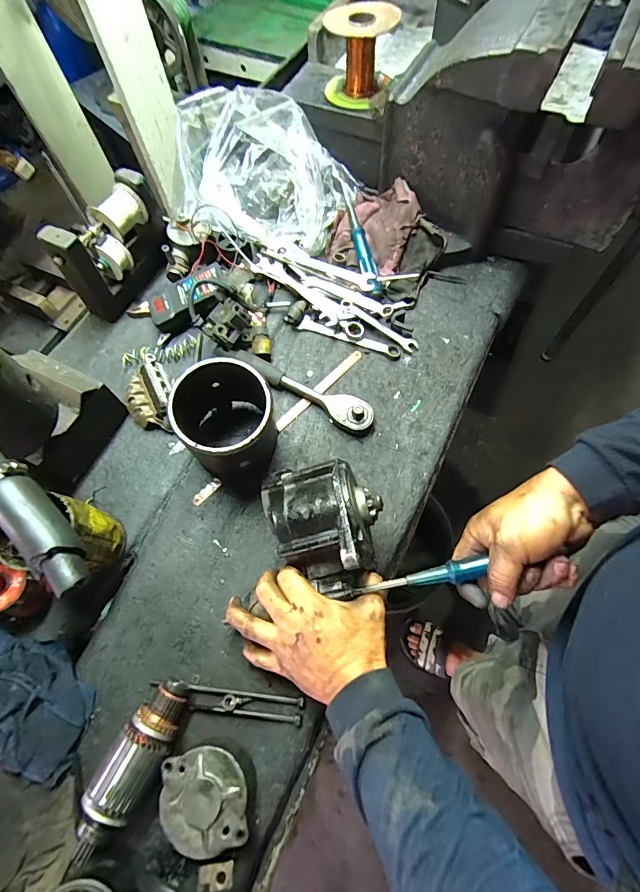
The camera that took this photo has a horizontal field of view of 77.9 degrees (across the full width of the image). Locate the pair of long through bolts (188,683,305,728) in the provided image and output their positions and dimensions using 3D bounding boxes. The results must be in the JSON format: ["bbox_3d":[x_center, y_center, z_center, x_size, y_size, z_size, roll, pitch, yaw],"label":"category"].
[{"bbox_3d":[-0.078,0.268,0.411,0.121,0.010,0.024,6,67,5],"label":"pair of long through bolts"}]

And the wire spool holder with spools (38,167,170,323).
[{"bbox_3d":[-0.290,-0.283,0.564,0.057,0.133,0.168,28,71,14],"label":"wire spool holder with spools"}]

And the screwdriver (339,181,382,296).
[{"bbox_3d":[0.059,-0.315,0.593,0.020,0.016,0.186,-14,80,-4],"label":"screwdriver"}]

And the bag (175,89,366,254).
[{"bbox_3d":[-0.084,-0.420,0.619,0.263,0.134,0.212,-5,66,1],"label":"bag"}]

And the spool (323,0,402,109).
[{"bbox_3d":[0.052,-0.529,0.535,0.090,0.085,0.081,24,70,12],"label":"spool"}]

